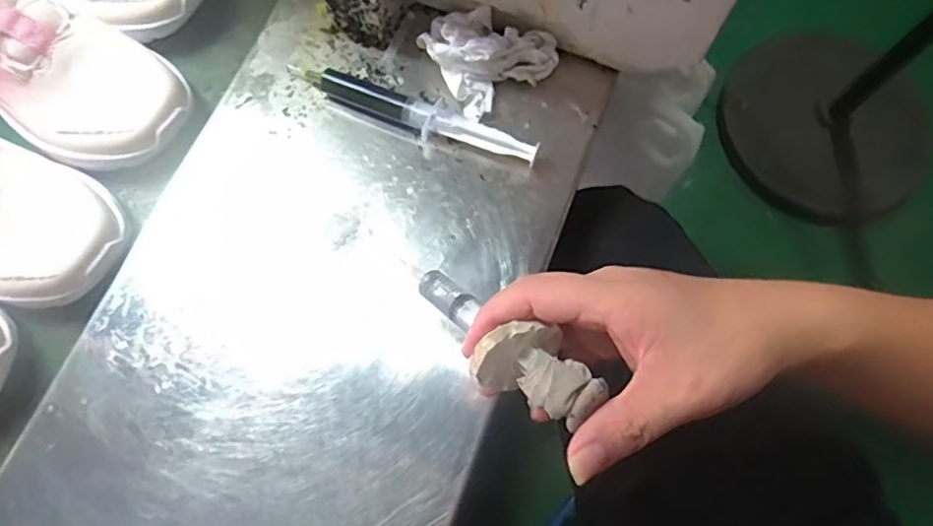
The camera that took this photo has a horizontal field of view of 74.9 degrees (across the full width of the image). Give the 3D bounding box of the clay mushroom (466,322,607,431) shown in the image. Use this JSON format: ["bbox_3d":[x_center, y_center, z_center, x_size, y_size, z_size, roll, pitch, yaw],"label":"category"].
[{"bbox_3d":[0.033,0.045,0.266,0.052,0.034,0.037,29,73,9],"label":"clay mushroom"}]

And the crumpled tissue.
[{"bbox_3d":[0.013,-0.142,0.394,0.075,0.030,0.071,-37,76,-12],"label":"crumpled tissue"}]

